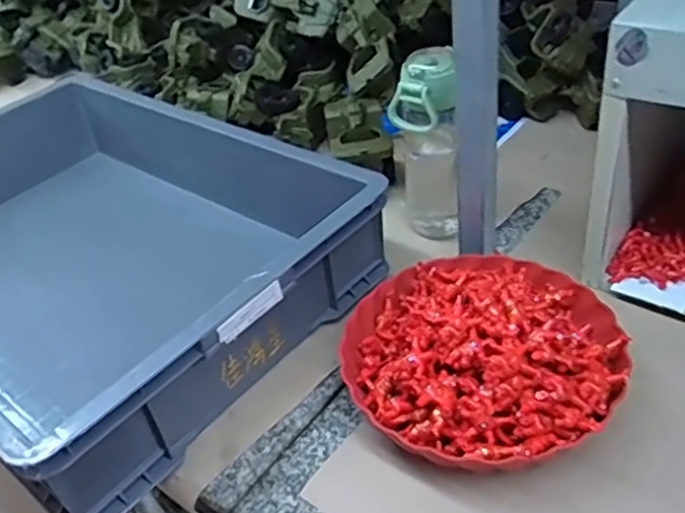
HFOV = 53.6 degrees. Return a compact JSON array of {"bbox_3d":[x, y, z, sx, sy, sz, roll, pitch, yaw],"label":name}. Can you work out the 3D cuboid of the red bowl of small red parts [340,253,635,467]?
[{"bbox_3d":[0.122,0.080,0.611,0.237,0.088,0.231,-4,37,3],"label":"red bowl of small red parts"}]

